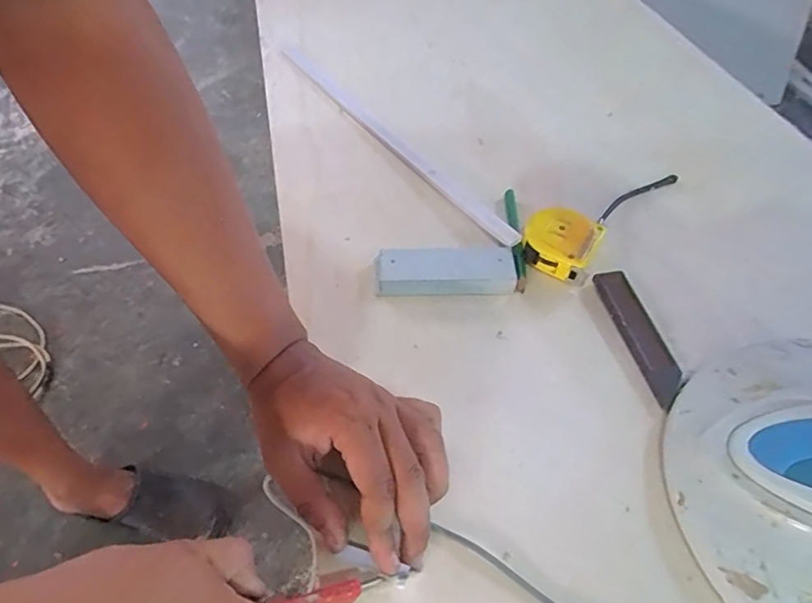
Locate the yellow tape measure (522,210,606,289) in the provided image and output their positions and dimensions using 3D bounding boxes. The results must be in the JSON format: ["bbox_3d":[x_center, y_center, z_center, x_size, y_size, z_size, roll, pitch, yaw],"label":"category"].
[{"bbox_3d":[0.138,-0.051,0.477,0.064,0.034,0.058,21,54,16],"label":"yellow tape measure"}]

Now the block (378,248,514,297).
[{"bbox_3d":[0.034,-0.027,0.468,0.120,0.017,0.048,-2,51,-1],"label":"block"}]

